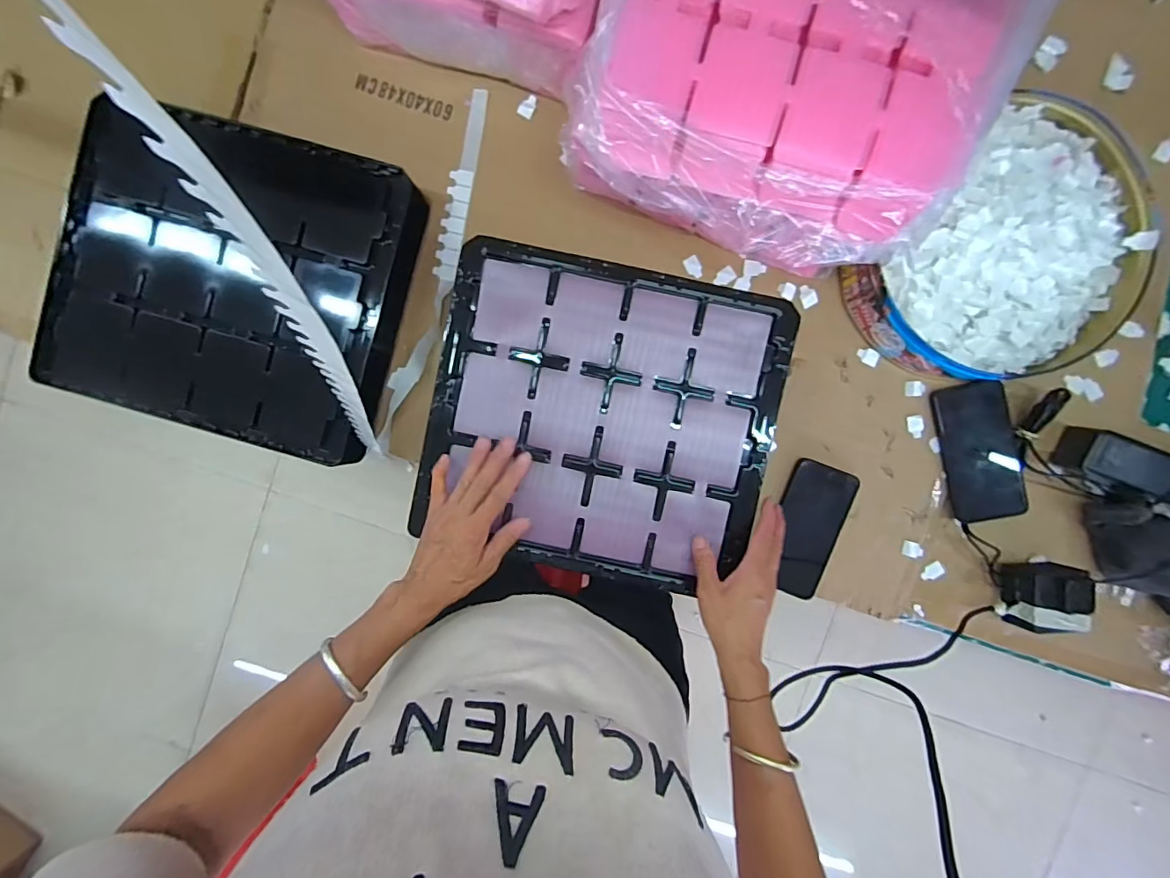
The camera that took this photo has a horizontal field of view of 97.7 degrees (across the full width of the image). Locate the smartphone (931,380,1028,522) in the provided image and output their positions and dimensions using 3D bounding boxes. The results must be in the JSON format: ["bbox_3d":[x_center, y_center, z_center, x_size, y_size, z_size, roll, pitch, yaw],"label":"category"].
[{"bbox_3d":[0.481,0.016,0.622,0.079,0.015,0.170,-12,94,18],"label":"smartphone"}]

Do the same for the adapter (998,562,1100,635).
[{"bbox_3d":[0.550,0.187,0.616,0.081,0.056,0.081,0,93,2],"label":"adapter"}]

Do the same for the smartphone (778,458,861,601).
[{"bbox_3d":[0.280,0.113,0.641,0.081,0.015,0.163,19,93,0],"label":"smartphone"}]

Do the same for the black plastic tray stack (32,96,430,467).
[{"bbox_3d":[-0.413,-0.180,0.616,0.378,0.082,0.349,15,93,1],"label":"black plastic tray stack"}]

